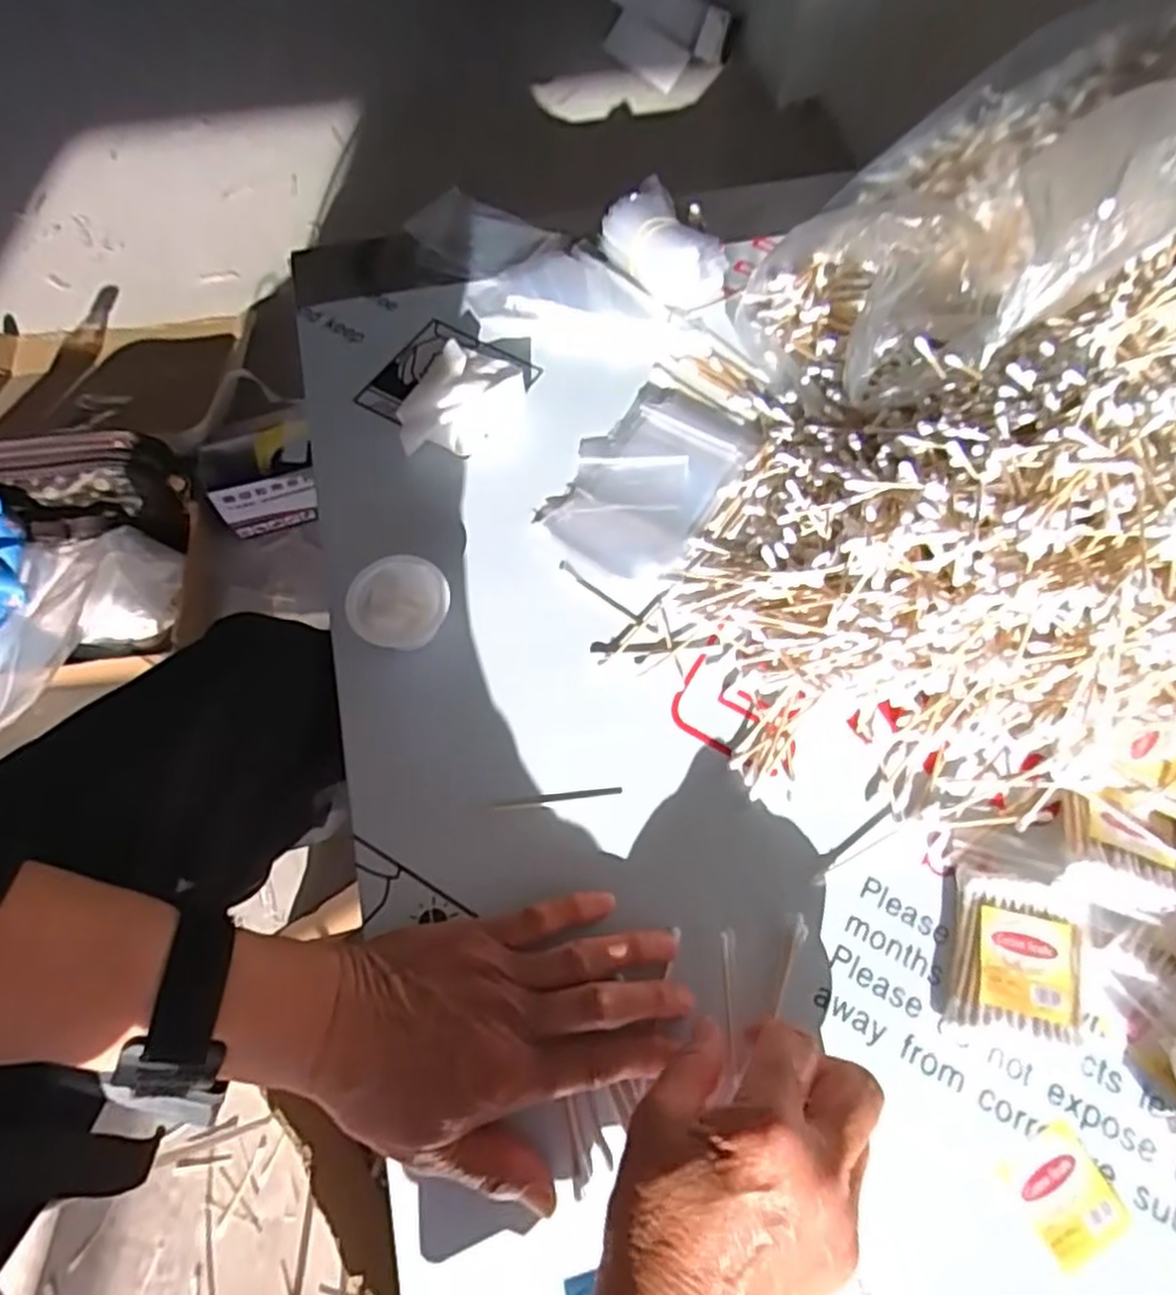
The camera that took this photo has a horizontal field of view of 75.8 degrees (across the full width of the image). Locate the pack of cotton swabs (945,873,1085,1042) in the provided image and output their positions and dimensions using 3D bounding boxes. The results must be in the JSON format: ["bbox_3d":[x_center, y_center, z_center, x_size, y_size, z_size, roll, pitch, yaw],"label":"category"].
[{"bbox_3d":[0.203,0.149,0.351,0.064,0.014,0.064,16,68,9],"label":"pack of cotton swabs"}]

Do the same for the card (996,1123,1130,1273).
[{"bbox_3d":[0.204,0.234,0.323,0.039,0.005,0.043,-23,68,-8],"label":"card"}]

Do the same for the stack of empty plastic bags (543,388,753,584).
[{"bbox_3d":[0.040,-0.108,0.472,0.088,0.012,0.142,29,70,14],"label":"stack of empty plastic bags"}]

